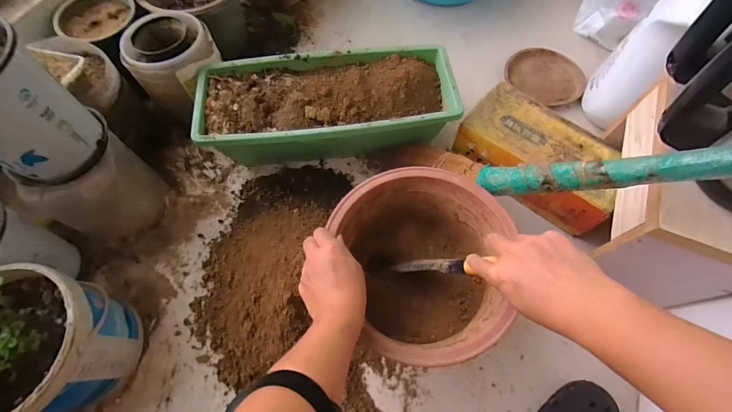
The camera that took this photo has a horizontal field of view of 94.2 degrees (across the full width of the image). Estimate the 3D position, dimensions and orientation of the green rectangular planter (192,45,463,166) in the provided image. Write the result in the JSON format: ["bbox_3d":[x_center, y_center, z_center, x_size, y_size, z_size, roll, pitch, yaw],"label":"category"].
[{"bbox_3d":[-0.074,-0.187,0.700,0.470,0.152,0.199,-5,66,-2],"label":"green rectangular planter"}]

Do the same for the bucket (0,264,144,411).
[{"bbox_3d":[-0.468,0.199,0.494,0.199,0.214,0.186,0,66,0],"label":"bucket"}]

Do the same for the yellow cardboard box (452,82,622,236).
[{"bbox_3d":[0.338,-0.101,0.676,0.288,0.101,0.154,36,71,15],"label":"yellow cardboard box"}]

